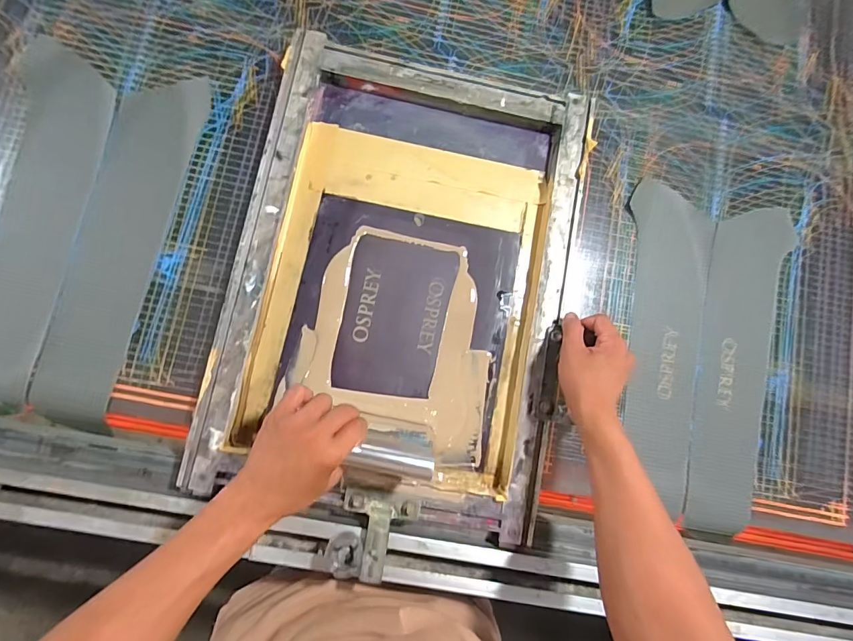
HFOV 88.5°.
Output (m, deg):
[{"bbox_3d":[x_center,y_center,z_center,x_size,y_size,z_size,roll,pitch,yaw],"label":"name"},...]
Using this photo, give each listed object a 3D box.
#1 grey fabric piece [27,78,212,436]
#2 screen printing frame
[{"bbox_3d":[-0.372,-0.090,0.531,0.097,0.026,0.438,14,84,-8],"label":"grey fabric piece"},{"bbox_3d":[-0.025,-0.053,0.542,0.392,0.033,0.536,12,82,-3],"label":"screen printing frame"}]

